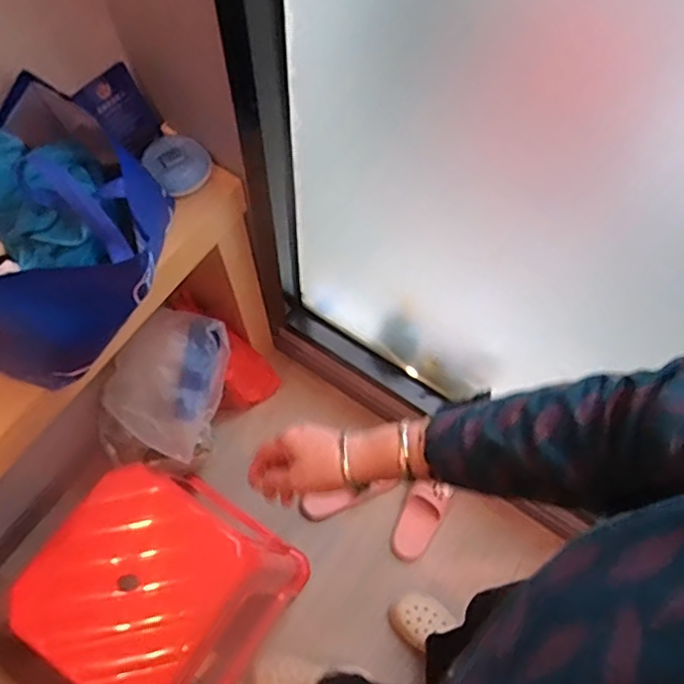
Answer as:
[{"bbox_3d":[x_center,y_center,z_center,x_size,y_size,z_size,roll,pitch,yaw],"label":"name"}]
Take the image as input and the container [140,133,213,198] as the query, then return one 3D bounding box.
[{"bbox_3d":[-0.240,-0.261,0.866,0.082,0.041,0.086,1,67,-2],"label":"container"}]

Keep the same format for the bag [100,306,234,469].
[{"bbox_3d":[-0.335,0.100,1.159,0.183,0.251,0.287,23,68,7],"label":"bag"}]

